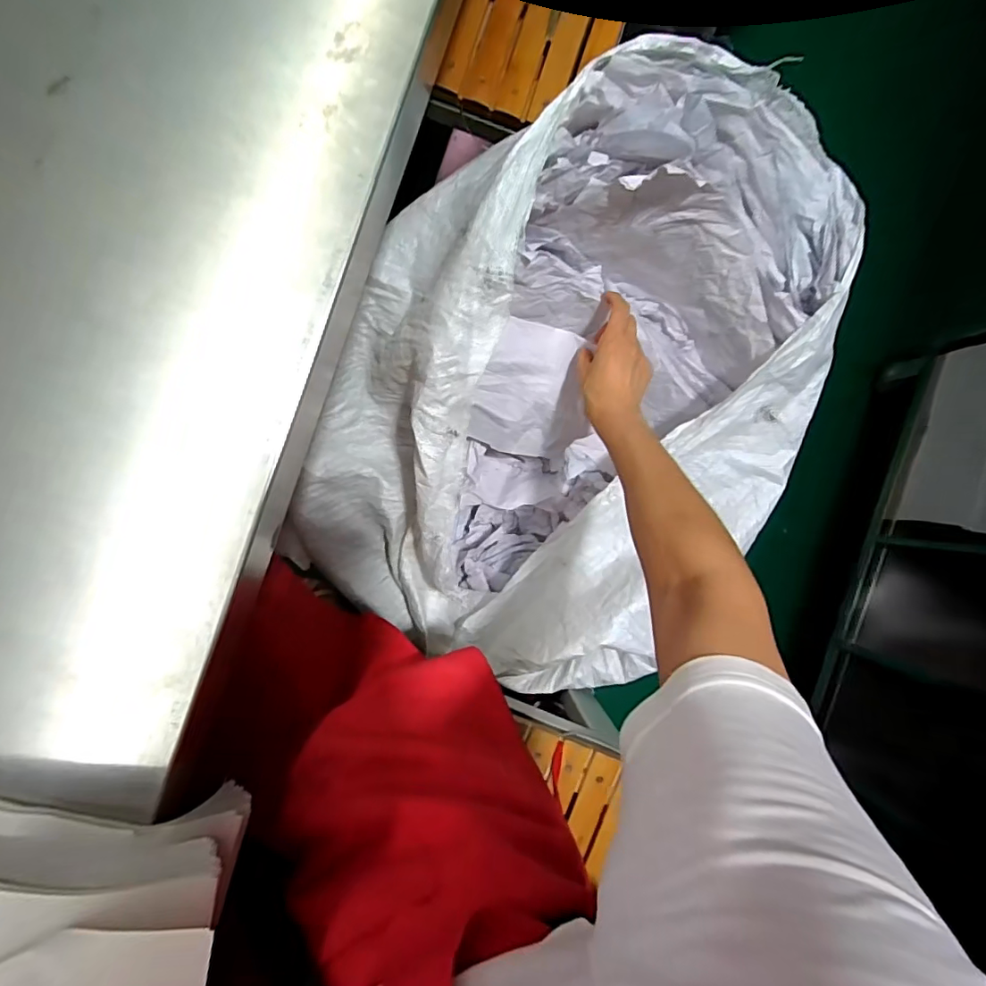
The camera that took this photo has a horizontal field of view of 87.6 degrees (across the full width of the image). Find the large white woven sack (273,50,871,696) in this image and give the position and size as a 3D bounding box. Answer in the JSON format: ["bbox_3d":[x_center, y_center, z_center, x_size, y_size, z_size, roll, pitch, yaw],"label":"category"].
[{"bbox_3d":[0.083,-0.090,0.605,0.512,0.358,0.637,23,87,-7],"label":"large white woven sack"}]

